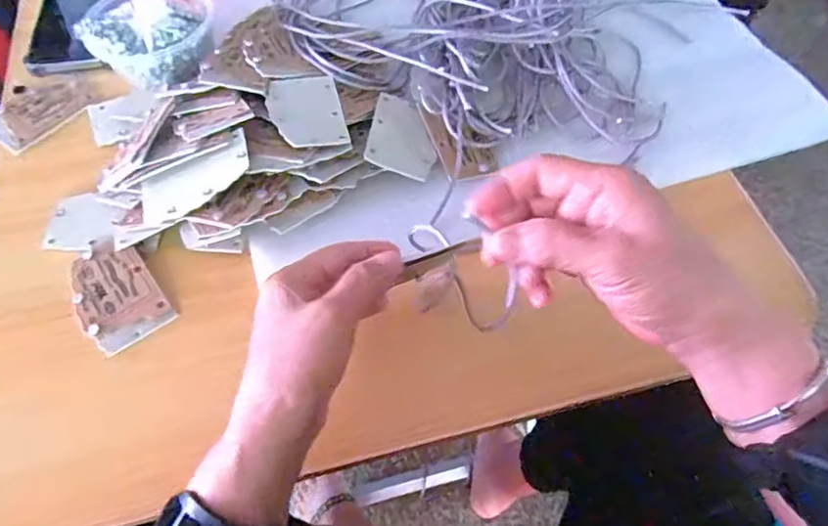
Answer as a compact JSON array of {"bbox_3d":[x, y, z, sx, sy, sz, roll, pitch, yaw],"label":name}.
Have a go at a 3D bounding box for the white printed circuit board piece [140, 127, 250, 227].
[{"bbox_3d":[-0.158,-0.060,0.392,0.088,0.008,0.046,-30,63,2],"label":"white printed circuit board piece"}]

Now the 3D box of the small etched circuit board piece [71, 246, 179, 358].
[{"bbox_3d":[-0.211,0.021,0.388,0.053,0.004,0.084,-34,66,-19],"label":"small etched circuit board piece"}]

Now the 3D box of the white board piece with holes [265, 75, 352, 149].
[{"bbox_3d":[-0.084,-0.119,0.425,0.055,0.004,0.081,-11,55,-13],"label":"white board piece with holes"}]

